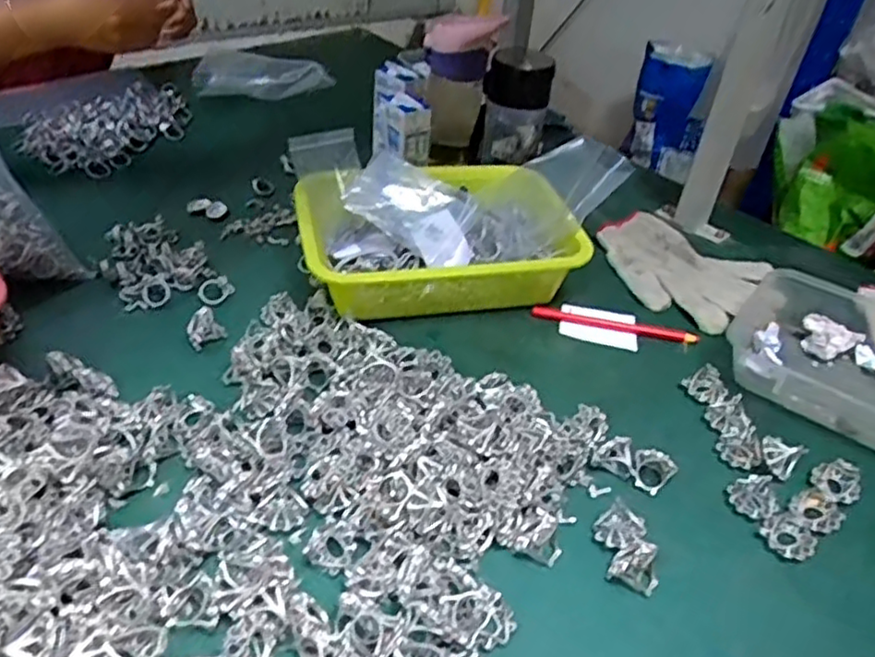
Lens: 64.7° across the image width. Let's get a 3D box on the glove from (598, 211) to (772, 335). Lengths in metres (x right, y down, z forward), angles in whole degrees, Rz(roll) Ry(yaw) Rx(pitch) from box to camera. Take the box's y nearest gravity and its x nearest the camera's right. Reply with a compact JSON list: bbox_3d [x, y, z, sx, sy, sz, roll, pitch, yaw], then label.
[{"bbox_3d":[0.252,-0.066,0.753,0.170,0.025,0.131,29,45,25],"label":"glove"}]

